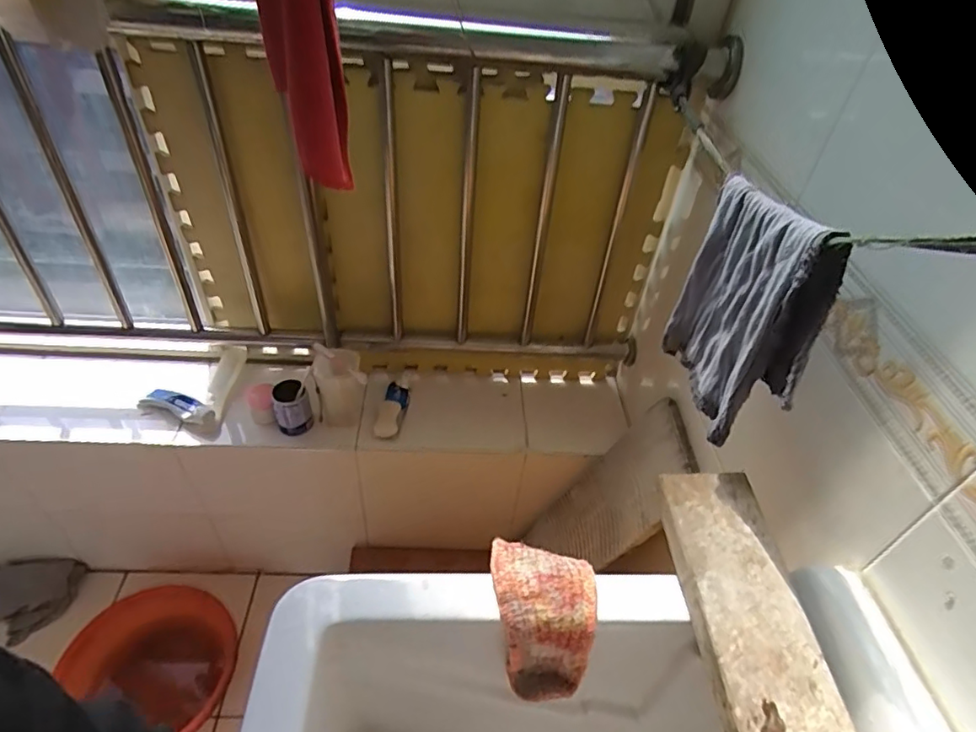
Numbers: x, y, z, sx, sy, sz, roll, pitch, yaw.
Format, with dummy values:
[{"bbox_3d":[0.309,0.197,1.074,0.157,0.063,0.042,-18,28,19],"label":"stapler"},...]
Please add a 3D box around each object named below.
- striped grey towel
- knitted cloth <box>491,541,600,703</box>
[{"bbox_3d":[0.253,-0.054,0.557,0.033,0.230,0.203,1,43,-6],"label":"striped grey towel"},{"bbox_3d":[0.049,0.241,0.543,0.095,0.083,0.120,5,43,-2],"label":"knitted cloth"}]

